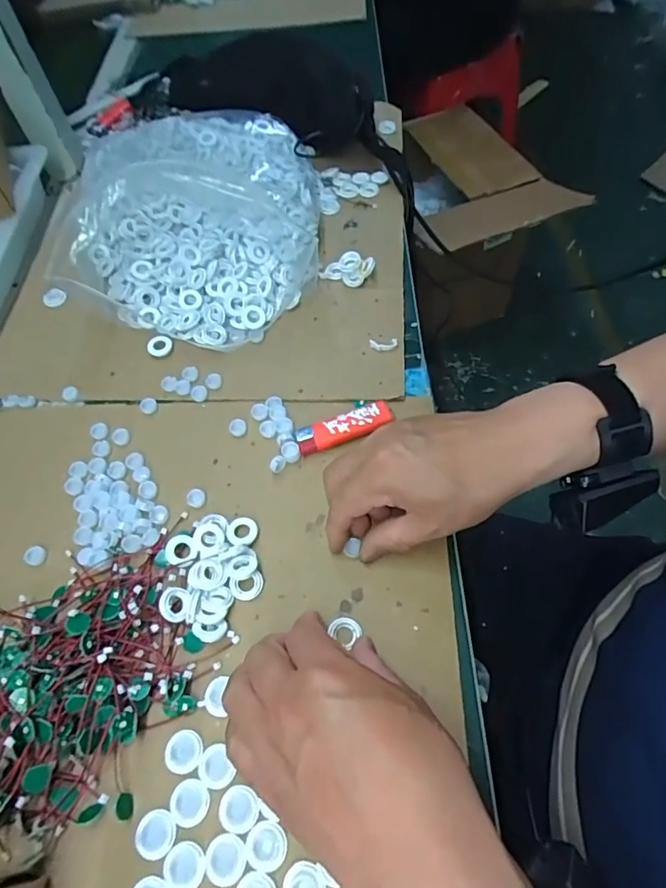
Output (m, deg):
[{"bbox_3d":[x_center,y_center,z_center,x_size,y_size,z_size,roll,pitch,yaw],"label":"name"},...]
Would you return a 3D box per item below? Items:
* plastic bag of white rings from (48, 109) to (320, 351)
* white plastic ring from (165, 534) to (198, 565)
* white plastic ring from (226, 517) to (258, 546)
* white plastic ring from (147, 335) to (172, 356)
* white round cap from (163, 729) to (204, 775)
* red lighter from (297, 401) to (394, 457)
[{"bbox_3d":[-0.160,-0.255,0.550,0.285,0.072,0.337,3,59,6],"label":"plastic bag of white rings"},{"bbox_3d":[-0.112,0.078,0.377,0.021,0.005,0.021,-2,58,3],"label":"white plastic ring"},{"bbox_3d":[-0.068,0.066,0.386,0.023,0.007,0.023,-2,58,3],"label":"white plastic ring"},{"bbox_3d":[-0.165,-0.093,0.487,0.023,0.008,0.020,-28,61,-13],"label":"white plastic ring"},{"bbox_3d":[-0.092,0.188,0.315,0.023,0.004,0.022,-2,58,3],"label":"white round cap"},{"bbox_3d":[0.009,-0.015,0.426,0.079,0.011,0.029,-21,59,-8],"label":"red lighter"}]

